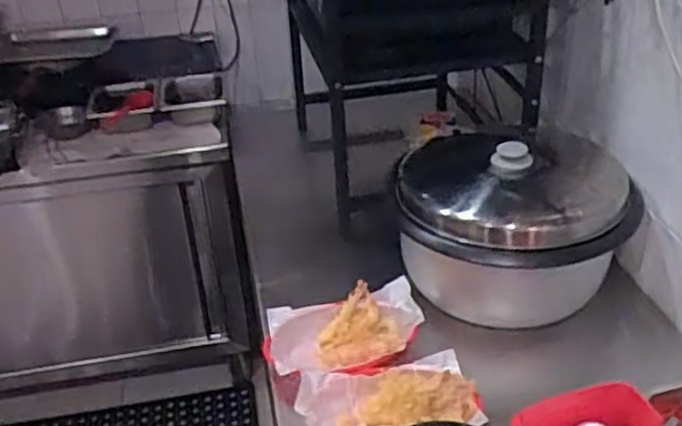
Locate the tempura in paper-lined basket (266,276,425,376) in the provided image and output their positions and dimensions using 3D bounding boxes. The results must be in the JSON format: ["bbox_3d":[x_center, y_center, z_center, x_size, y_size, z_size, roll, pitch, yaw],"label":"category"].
[{"bbox_3d":[0.009,0.178,1.034,0.220,0.052,0.142,-8,33,-8],"label":"tempura in paper-lined basket"}]

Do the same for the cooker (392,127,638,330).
[{"bbox_3d":[0.255,0.013,1.122,0.340,0.211,0.344,-2,33,1],"label":"cooker"}]

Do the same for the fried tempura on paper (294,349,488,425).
[{"bbox_3d":[0.062,0.246,0.913,0.227,0.047,0.131,-7,33,-6],"label":"fried tempura on paper"}]

